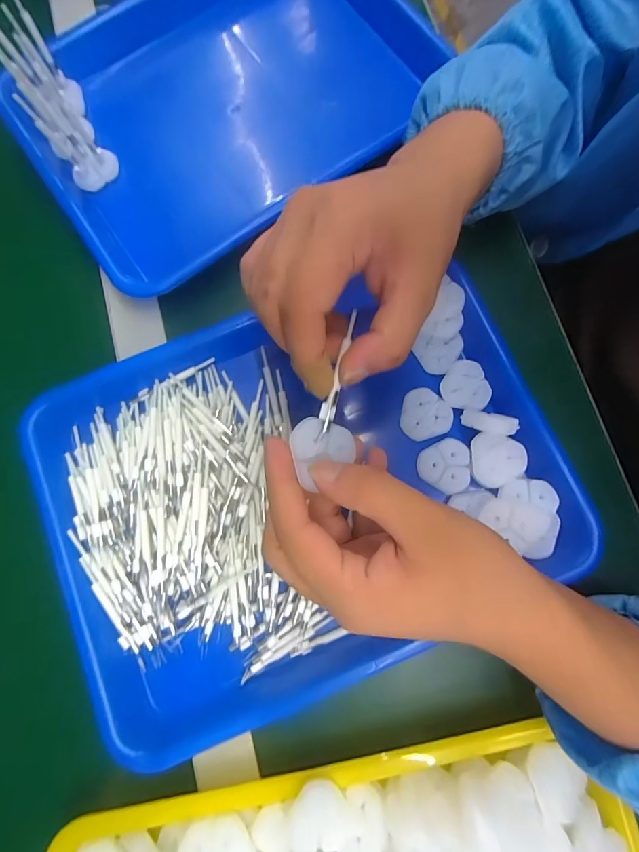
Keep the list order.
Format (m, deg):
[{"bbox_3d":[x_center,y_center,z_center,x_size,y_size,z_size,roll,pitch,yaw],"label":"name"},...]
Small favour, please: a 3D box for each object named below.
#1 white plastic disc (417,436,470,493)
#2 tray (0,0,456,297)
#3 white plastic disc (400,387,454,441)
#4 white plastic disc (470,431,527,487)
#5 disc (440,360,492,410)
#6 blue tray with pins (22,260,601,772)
[{"bbox_3d":[0.087,0.027,0.279,0.034,0.006,0.036,0,79,1],"label":"white plastic disc"},{"bbox_3d":[-0.074,-0.285,0.341,0.342,0.040,0.238,-39,81,-6],"label":"tray"},{"bbox_3d":[0.075,-0.007,0.286,0.034,0.004,0.036,0,79,1],"label":"white plastic disc"},{"bbox_3d":[0.122,0.022,0.271,0.034,0.004,0.036,-4,74,15],"label":"white plastic disc"},{"bbox_3d":[0.107,-0.028,0.288,0.034,0.007,0.036,0,79,1],"label":"disc"},{"bbox_3d":[-0.009,0.037,0.270,0.333,0.039,0.242,-20,77,-6],"label":"blue tray with pins"}]

